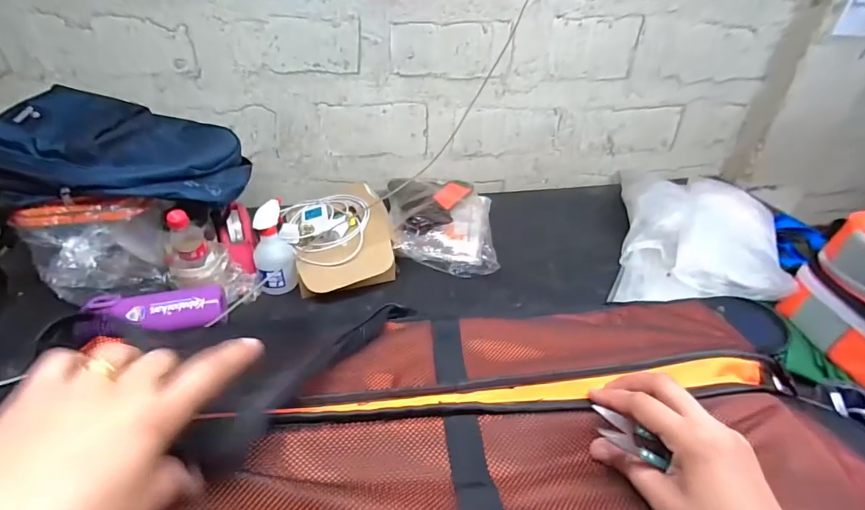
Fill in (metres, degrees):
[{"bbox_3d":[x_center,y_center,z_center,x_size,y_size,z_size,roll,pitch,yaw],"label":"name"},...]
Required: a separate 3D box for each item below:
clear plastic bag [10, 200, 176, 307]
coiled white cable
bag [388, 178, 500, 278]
[{"bbox_3d":[-0.617,-0.005,0.770,0.242,0.185,0.115,-10,36,-17],"label":"clear plastic bag"},{"bbox_3d":[-0.242,-0.070,0.943,0.192,0.044,0.276,-7,36,-14],"label":"coiled white cable"},{"bbox_3d":[0.019,-0.110,1.069,0.279,0.120,0.393,3,34,1],"label":"bag"}]

